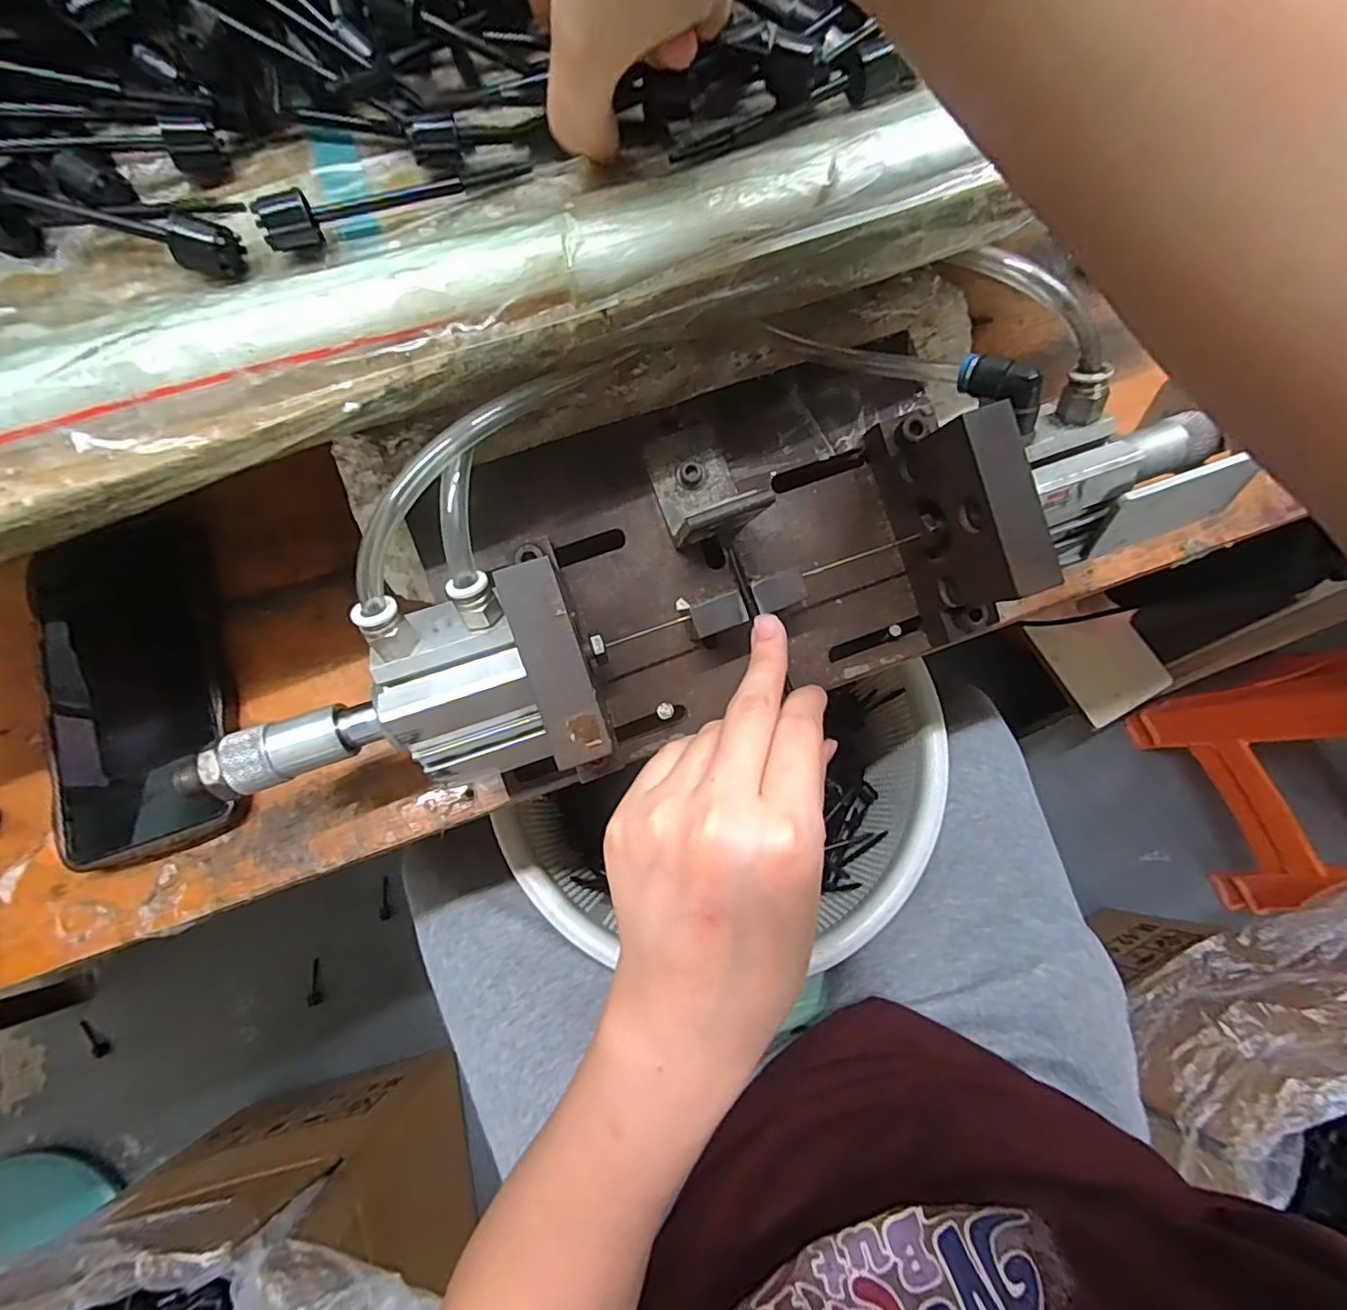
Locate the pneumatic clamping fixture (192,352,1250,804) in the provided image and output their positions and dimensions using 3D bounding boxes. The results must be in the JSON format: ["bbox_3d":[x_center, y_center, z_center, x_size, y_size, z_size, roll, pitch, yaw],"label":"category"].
[{"bbox_3d":[-0.006,-0.033,0.240,0.349,0.098,0.128,-21,76,-10],"label":"pneumatic clamping fixture"}]

